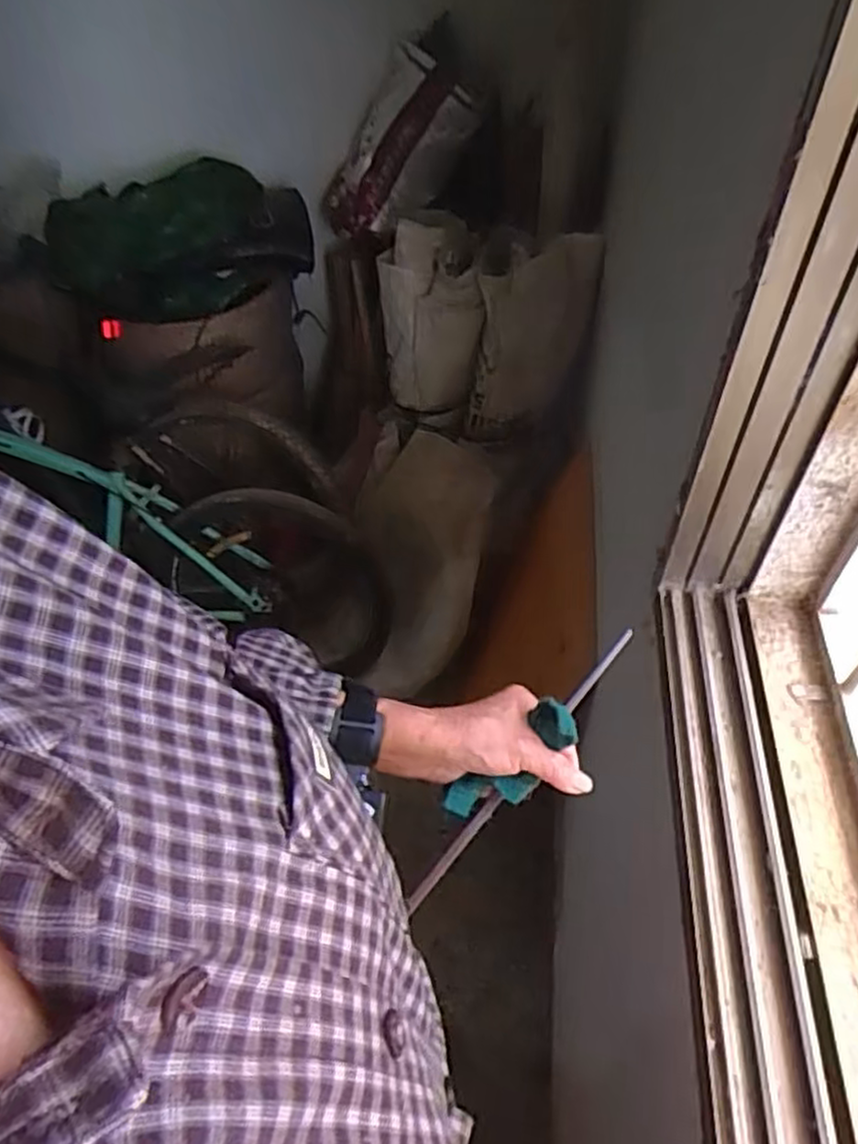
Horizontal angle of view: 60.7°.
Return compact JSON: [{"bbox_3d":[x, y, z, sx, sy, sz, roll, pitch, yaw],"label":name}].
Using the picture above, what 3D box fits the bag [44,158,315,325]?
[{"bbox_3d":[-0.554,-0.782,1.718,0.580,0.218,0.351,-32,55,-23],"label":"bag"}]

